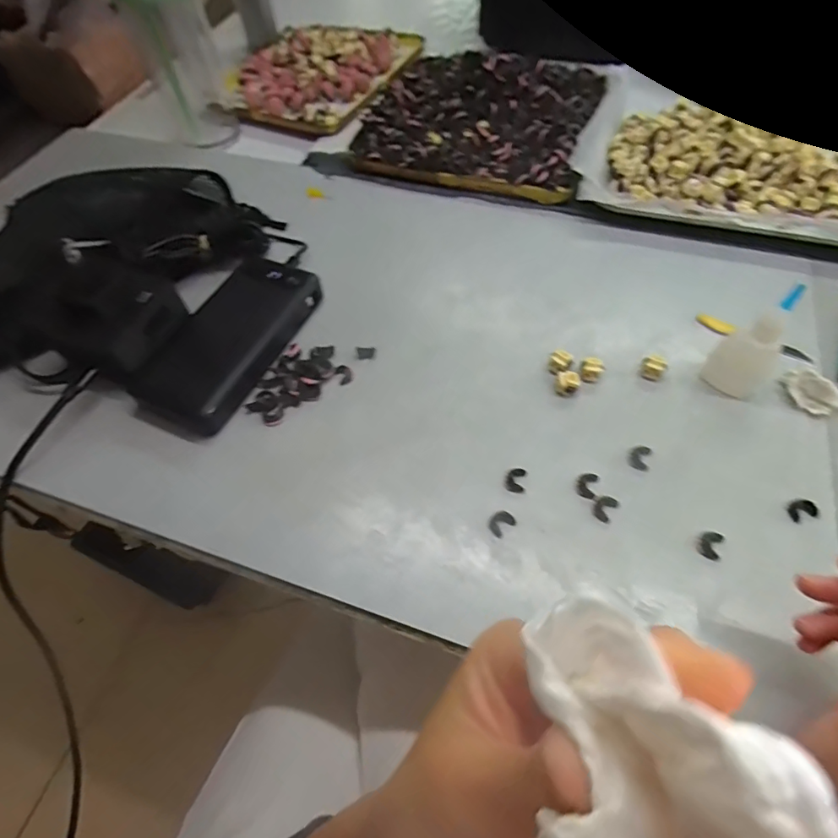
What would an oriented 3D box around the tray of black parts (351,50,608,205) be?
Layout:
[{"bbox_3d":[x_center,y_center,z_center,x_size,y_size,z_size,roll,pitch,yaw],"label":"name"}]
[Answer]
[{"bbox_3d":[0.065,-0.326,0.533,0.231,0.032,0.218,14,59,13],"label":"tray of black parts"}]

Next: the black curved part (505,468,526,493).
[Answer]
[{"bbox_3d":[0.063,0.039,0.320,0.012,0.004,0.017,9,60,9],"label":"black curved part"}]

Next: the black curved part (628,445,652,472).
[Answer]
[{"bbox_3d":[0.146,0.025,0.326,0.013,0.004,0.017,18,62,14],"label":"black curved part"}]

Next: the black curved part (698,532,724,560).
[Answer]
[{"bbox_3d":[0.173,0.074,0.294,0.012,0.005,0.016,19,62,14],"label":"black curved part"}]

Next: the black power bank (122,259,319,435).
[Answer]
[{"bbox_3d":[-0.143,-0.064,0.382,0.079,0.018,0.155,25,63,17],"label":"black power bank"}]

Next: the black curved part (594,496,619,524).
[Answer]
[{"bbox_3d":[0.116,0.055,0.308,0.012,0.004,0.017,33,66,21],"label":"black curved part"}]

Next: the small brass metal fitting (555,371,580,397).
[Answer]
[{"bbox_3d":[0.106,-0.025,0.355,0.016,0.013,0.015,-2,59,3],"label":"small brass metal fitting"}]

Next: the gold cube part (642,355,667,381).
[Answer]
[{"bbox_3d":[0.170,-0.037,0.359,0.015,0.011,0.015,31,65,20],"label":"gold cube part"}]

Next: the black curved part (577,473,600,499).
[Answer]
[{"bbox_3d":[0.108,0.042,0.316,0.012,0.004,0.018,19,62,14],"label":"black curved part"}]

